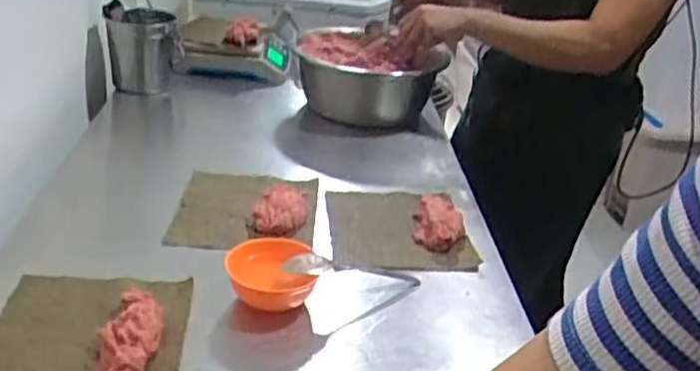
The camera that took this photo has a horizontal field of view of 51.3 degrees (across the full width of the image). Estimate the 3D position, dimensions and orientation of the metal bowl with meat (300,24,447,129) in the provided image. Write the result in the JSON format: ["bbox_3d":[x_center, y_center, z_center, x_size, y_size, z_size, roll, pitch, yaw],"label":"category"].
[{"bbox_3d":[0.030,-0.187,1.289,0.256,0.161,0.229,7,27,3],"label":"metal bowl with meat"}]

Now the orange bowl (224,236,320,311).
[{"bbox_3d":[-0.089,0.096,0.814,0.093,0.049,0.102,3,25,-1],"label":"orange bowl"}]

